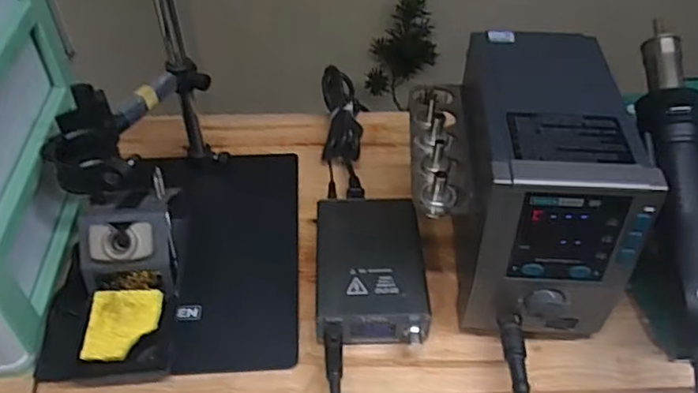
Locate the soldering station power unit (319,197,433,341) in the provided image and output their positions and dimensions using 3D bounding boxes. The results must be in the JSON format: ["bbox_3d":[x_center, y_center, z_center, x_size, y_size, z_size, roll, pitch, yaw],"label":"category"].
[{"bbox_3d":[0.018,0.059,0.495,0.086,0.034,0.132,-1,46,-1],"label":"soldering station power unit"}]

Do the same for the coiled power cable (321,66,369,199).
[{"bbox_3d":[-0.003,-0.065,0.616,0.051,0.047,0.186,-3,46,-2],"label":"coiled power cable"}]

